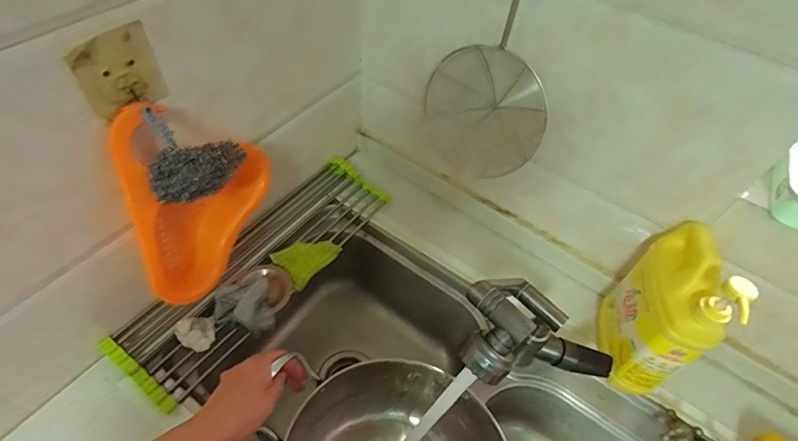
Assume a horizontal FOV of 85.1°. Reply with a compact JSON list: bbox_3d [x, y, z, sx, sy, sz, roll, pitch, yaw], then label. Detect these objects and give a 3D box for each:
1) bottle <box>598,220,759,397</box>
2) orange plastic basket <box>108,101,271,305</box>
[{"bbox_3d":[0.333,0.100,0.551,0.063,0.219,0.169,13,52,6],"label":"bottle"},{"bbox_3d":[-0.252,-0.030,0.531,0.079,0.230,0.198,21,53,12],"label":"orange plastic basket"}]

